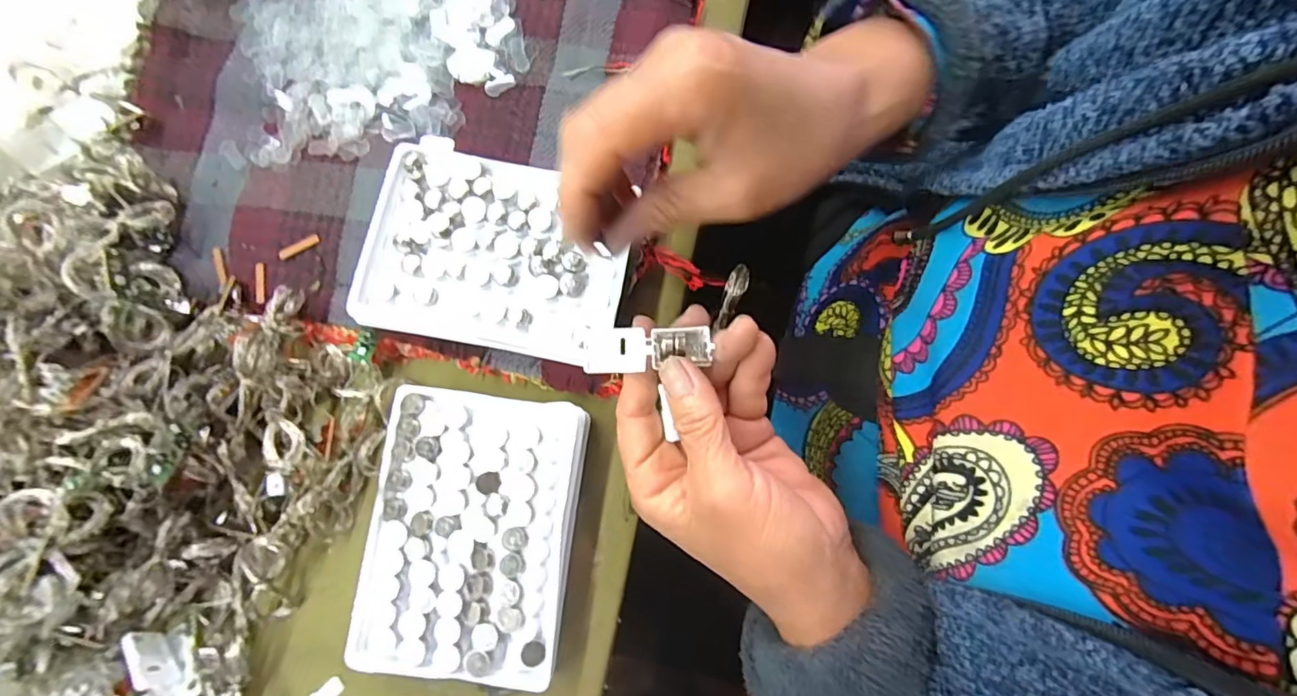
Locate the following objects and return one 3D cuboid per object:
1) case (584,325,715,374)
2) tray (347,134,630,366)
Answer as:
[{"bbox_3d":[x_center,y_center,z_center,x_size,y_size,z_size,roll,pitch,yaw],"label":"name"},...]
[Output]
[{"bbox_3d":[0.000,0.000,0.240,0.054,0.007,0.021,-4,76,1],"label":"case"},{"bbox_3d":[-0.077,-0.048,0.279,0.128,0.020,0.095,10,80,3],"label":"tray"}]

